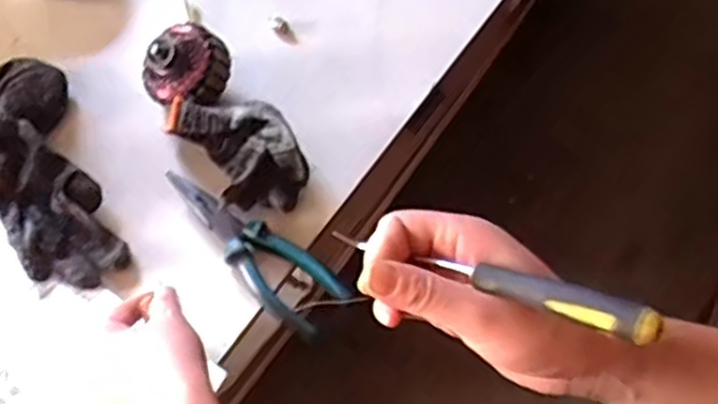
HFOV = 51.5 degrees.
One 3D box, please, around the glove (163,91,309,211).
[{"bbox_3d":[-0.098,-0.040,0.622,0.074,0.068,0.117,-34,66,-20],"label":"glove"}]

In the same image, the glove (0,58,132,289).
[{"bbox_3d":[-0.270,-0.026,0.622,0.098,0.036,0.229,-25,63,-15],"label":"glove"}]

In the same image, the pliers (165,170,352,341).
[{"bbox_3d":[-0.091,0.035,0.600,0.178,0.021,0.055,37,65,19],"label":"pliers"}]

